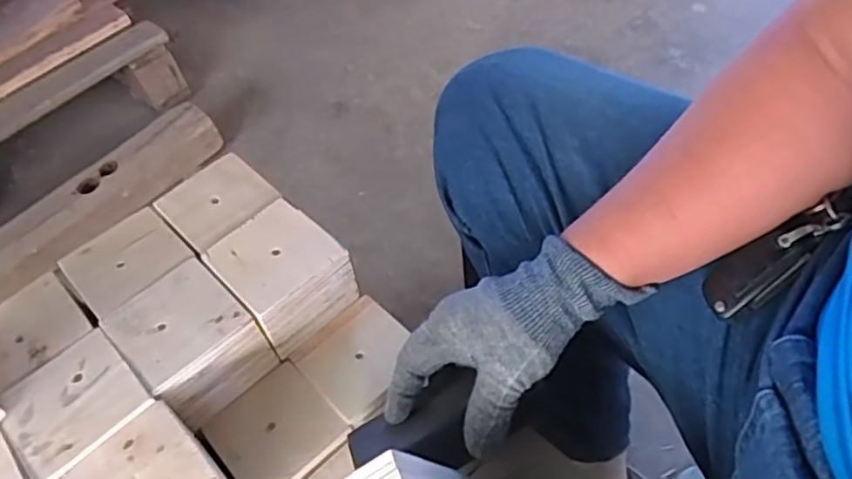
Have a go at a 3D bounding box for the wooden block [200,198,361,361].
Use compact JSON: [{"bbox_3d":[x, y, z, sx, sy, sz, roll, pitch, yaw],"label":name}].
[{"bbox_3d":[-0.126,0.031,0.568,0.091,0.069,0.095,-39,57,-21],"label":"wooden block"}]

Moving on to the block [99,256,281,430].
[{"bbox_3d":[-0.195,0.083,0.534,0.090,0.066,0.096,-40,57,-22],"label":"block"}]

